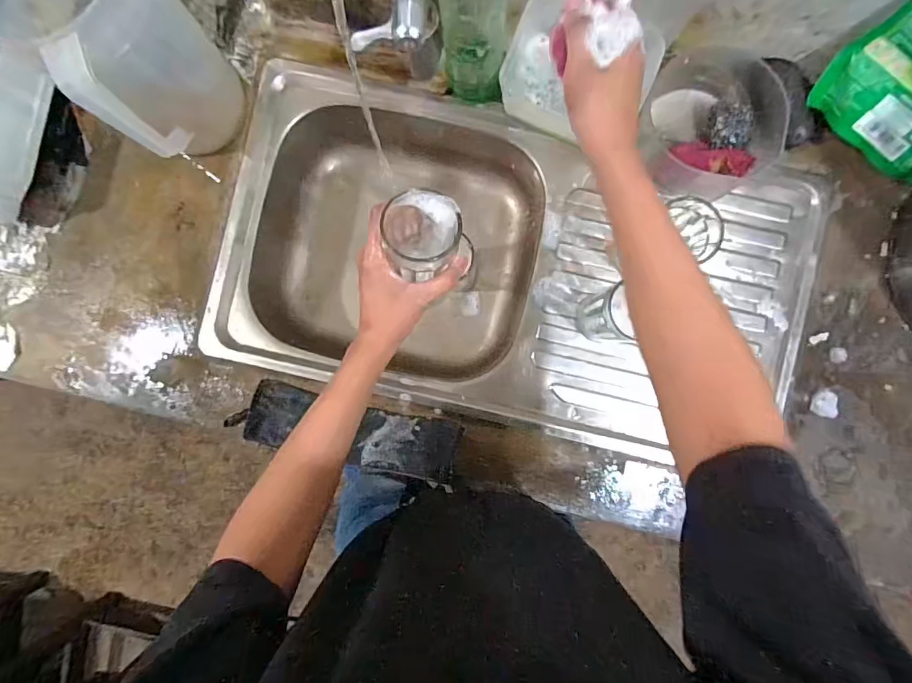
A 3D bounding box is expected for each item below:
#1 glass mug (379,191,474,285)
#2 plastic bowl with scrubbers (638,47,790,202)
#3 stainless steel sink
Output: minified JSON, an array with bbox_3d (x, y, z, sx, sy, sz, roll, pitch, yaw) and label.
[{"bbox_3d":[-0.031,-0.100,0.447,0.071,0.089,0.071,-23,89,1],"label":"glass mug"},{"bbox_3d":[0.300,-0.269,0.547,0.136,0.073,0.168,2,90,1],"label":"plastic bowl with scrubbers"},{"bbox_3d":[0.069,-0.095,0.652,0.745,0.138,0.387,13,90,1],"label":"stainless steel sink"}]

